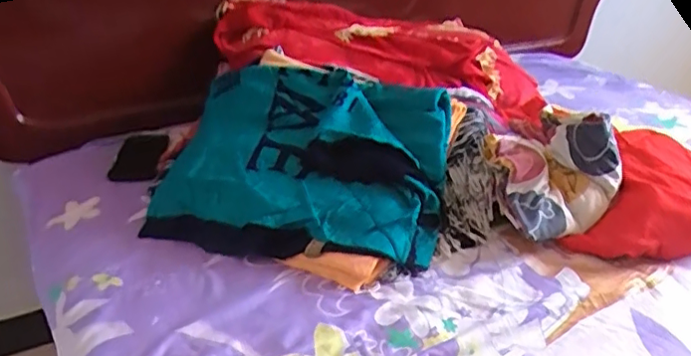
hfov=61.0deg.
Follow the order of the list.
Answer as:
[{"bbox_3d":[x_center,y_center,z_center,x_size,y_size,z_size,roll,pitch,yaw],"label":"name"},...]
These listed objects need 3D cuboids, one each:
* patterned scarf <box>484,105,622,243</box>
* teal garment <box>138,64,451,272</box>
[{"bbox_3d":[0.286,-0.001,0.819,0.169,0.142,0.205,14,30,26],"label":"patterned scarf"},{"bbox_3d":[-0.062,-0.028,0.855,0.420,0.190,0.271,5,28,8],"label":"teal garment"}]

